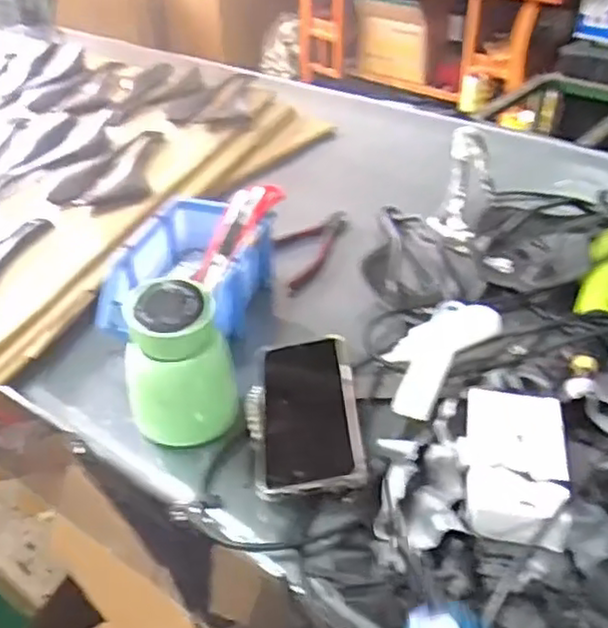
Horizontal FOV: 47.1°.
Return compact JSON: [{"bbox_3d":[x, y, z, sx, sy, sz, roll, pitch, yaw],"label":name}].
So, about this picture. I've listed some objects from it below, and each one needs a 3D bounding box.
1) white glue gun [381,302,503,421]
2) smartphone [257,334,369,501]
[{"bbox_3d":[0.111,0.031,0.603,0.067,0.028,0.138,26,44,31],"label":"white glue gun"},{"bbox_3d":[0.003,0.071,0.559,0.076,0.010,0.158,-2,36,-2],"label":"smartphone"}]

